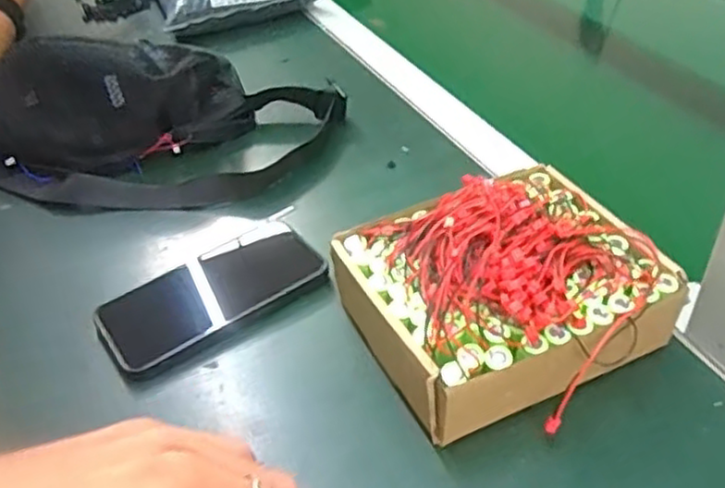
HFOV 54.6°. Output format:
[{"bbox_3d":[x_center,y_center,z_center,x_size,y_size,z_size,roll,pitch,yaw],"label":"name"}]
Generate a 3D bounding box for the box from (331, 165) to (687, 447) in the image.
[{"bbox_3d":[0.080,0.029,0.412,0.173,0.073,0.151,-17,42,-16],"label":"box"}]

